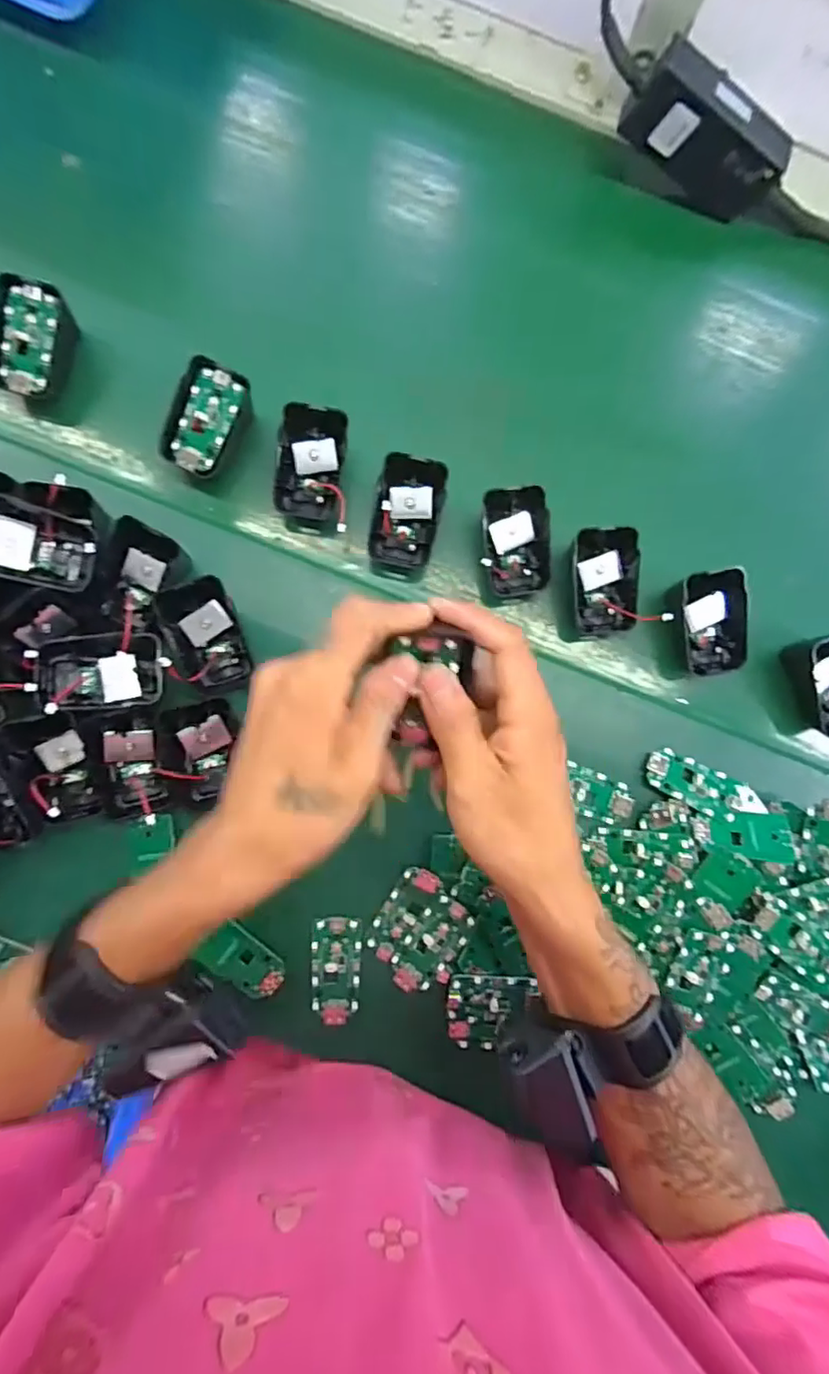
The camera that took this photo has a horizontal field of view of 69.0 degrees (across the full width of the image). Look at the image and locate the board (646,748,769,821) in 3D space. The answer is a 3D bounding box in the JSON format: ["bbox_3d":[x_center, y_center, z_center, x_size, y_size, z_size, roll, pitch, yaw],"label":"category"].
[{"bbox_3d":[0.192,0.067,0.399,0.077,0.005,0.032,21,69,7],"label":"board"}]

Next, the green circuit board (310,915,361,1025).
[{"bbox_3d":[-0.050,0.182,0.388,0.031,0.004,0.064,1,85,-4],"label":"green circuit board"}]

